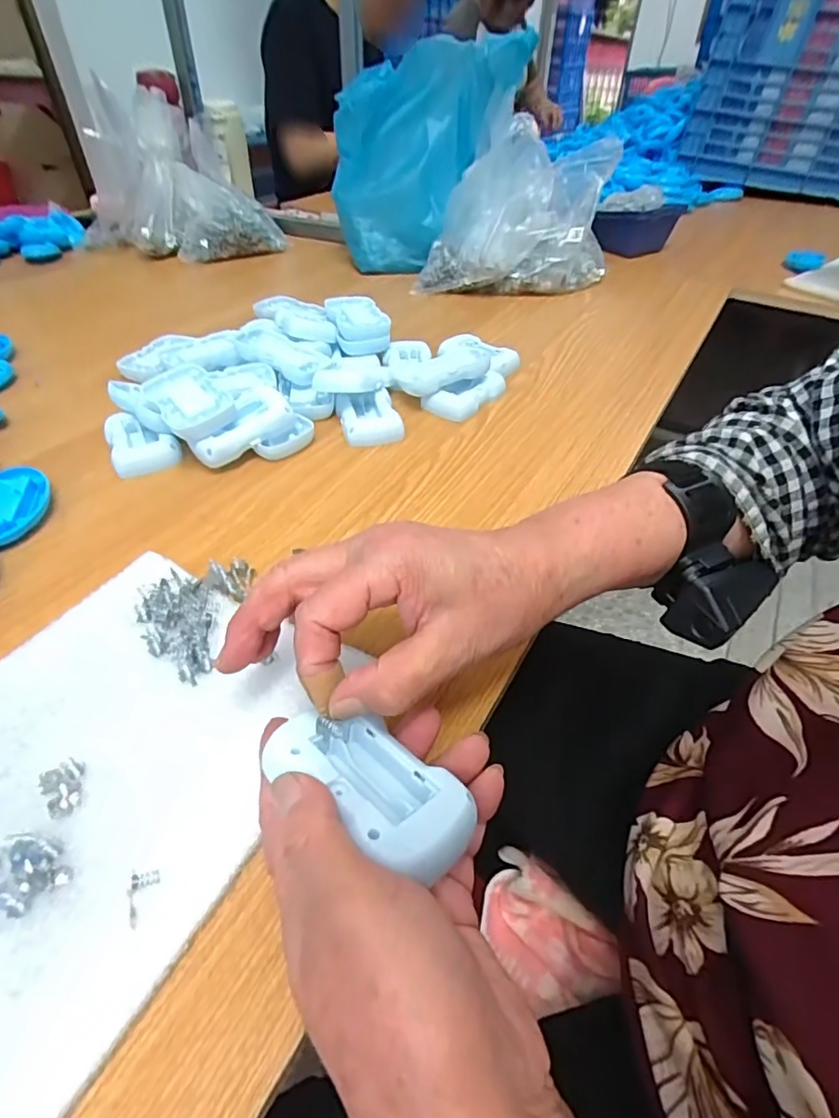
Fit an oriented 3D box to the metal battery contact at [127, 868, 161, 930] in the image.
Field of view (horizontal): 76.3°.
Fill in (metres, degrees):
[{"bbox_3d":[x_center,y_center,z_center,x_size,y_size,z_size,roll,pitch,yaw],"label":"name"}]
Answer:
[{"bbox_3d":[-0.111,0.134,0.212,0.011,0.004,0.020,-5,44,-6],"label":"metal battery contact"}]

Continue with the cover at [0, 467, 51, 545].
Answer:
[{"bbox_3d":[-0.305,-0.035,0.393,0.051,0.021,0.082,-13,46,-13],"label":"cover"}]

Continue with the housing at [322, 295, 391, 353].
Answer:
[{"bbox_3d":[-0.068,-0.261,0.589,0.057,0.031,0.079,-14,46,-15],"label":"housing"}]

